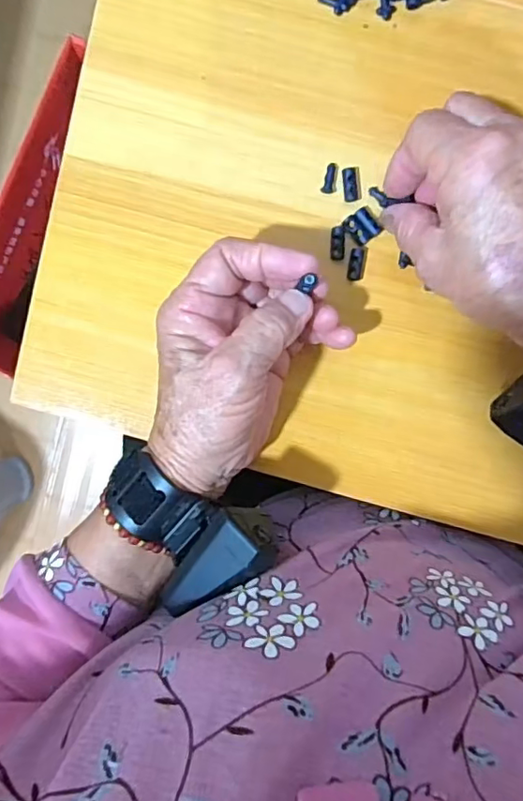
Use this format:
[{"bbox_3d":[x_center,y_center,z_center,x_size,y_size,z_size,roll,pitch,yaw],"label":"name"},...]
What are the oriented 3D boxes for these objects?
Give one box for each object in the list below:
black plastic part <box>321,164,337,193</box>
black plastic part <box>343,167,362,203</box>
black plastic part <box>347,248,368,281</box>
[{"bbox_3d":[0.041,-0.130,0.323,0.008,0.004,0.017,17,97,0],"label":"black plastic part"},{"bbox_3d":[0.053,-0.127,0.322,0.011,0.004,0.020,-5,96,3],"label":"black plastic part"},{"bbox_3d":[0.058,-0.082,0.329,0.010,0.004,0.019,7,97,2],"label":"black plastic part"}]

